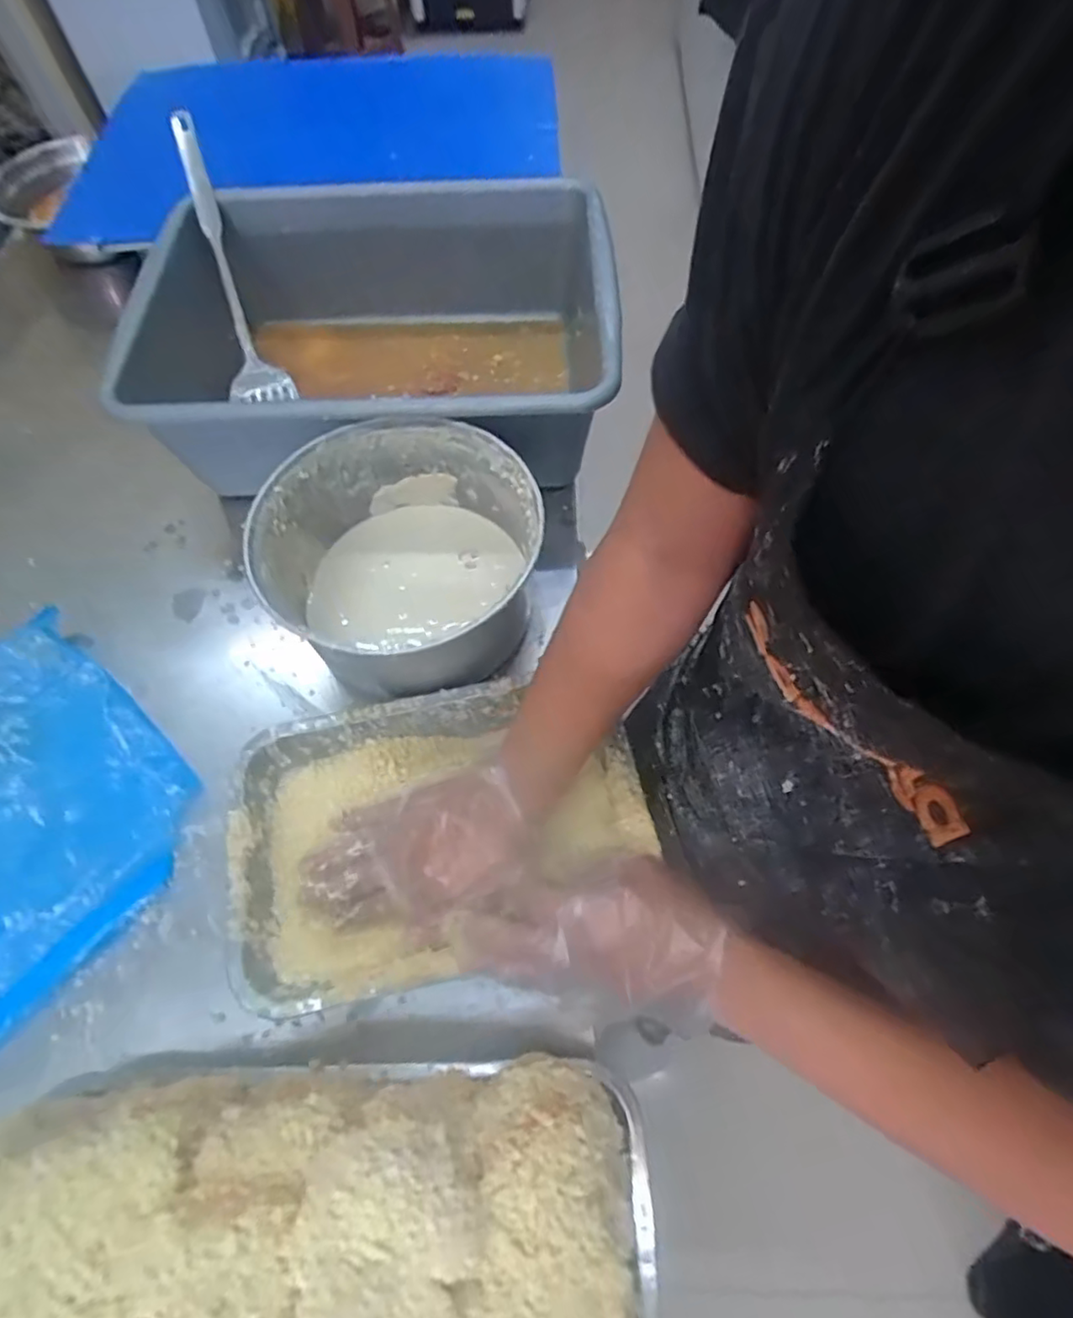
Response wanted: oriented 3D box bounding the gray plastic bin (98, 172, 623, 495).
[{"bbox_3d":[-0.157,-0.336,0.672,0.445,0.159,0.333,-1,63,1],"label":"gray plastic bin"}]

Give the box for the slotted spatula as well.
[{"bbox_3d":[-0.350,-0.437,0.696,0.069,0.042,0.322,-18,95,-8],"label":"slotted spatula"}]

